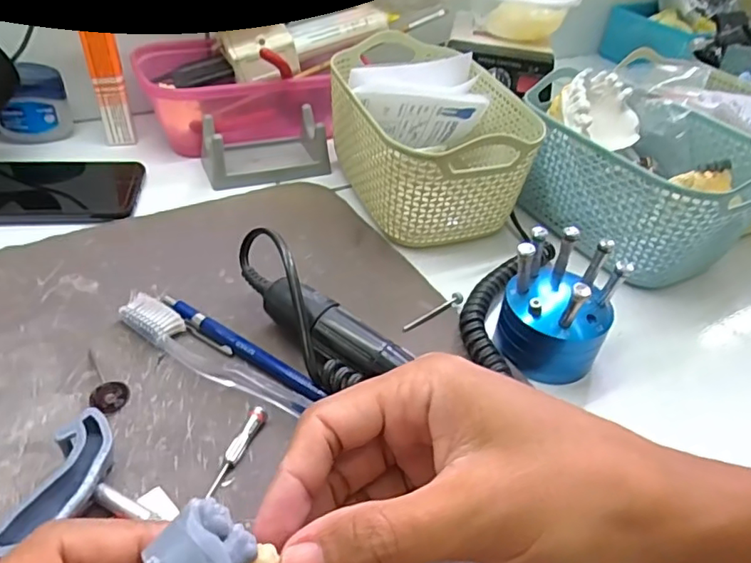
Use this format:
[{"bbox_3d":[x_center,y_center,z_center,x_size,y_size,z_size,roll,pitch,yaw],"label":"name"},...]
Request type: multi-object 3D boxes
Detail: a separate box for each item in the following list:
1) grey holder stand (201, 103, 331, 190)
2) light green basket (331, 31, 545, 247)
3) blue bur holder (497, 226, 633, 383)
[{"bbox_3d":[-0.091,-0.114,0.459,0.099,0.036,0.060,-10,43,-19],"label":"grey holder stand"},{"bbox_3d":[0.035,-0.104,0.428,0.119,0.087,0.170,-11,43,-20],"label":"light green basket"},{"bbox_3d":[0.101,0.013,0.314,0.059,0.066,0.056,28,44,23],"label":"blue bur holder"}]

